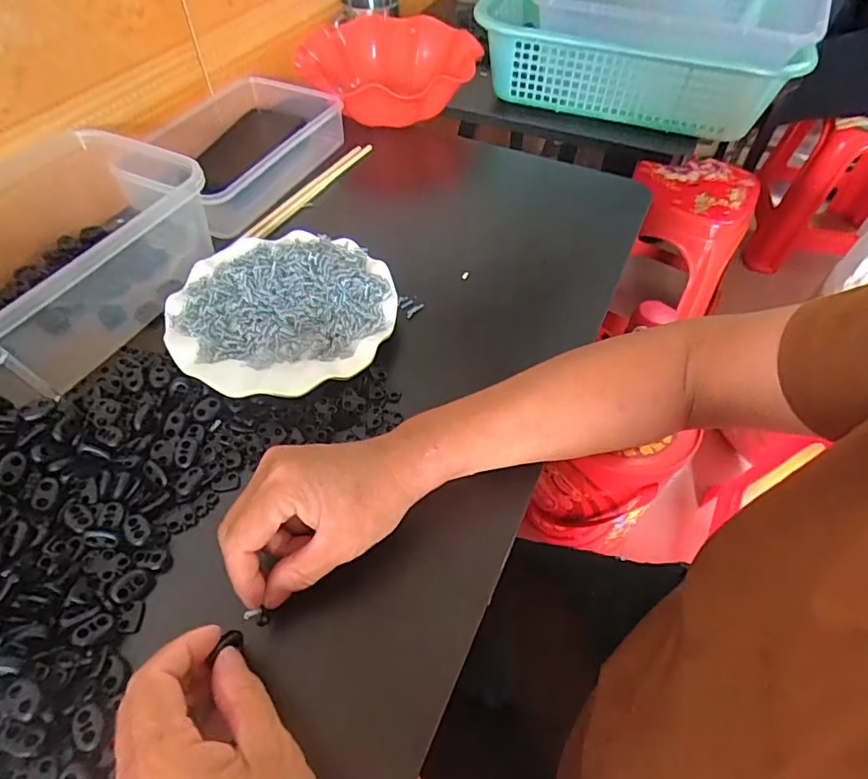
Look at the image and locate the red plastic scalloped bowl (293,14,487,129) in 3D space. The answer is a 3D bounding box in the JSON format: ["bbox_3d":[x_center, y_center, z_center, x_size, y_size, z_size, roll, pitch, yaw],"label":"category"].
[{"bbox_3d":[-0.058,-0.413,0.694,0.220,0.072,0.219,1,52,-1],"label":"red plastic scalloped bowl"}]

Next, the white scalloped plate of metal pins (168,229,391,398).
[{"bbox_3d":[-0.125,-0.066,0.446,0.178,0.024,0.175,1,52,-1],"label":"white scalloped plate of metal pins"}]

